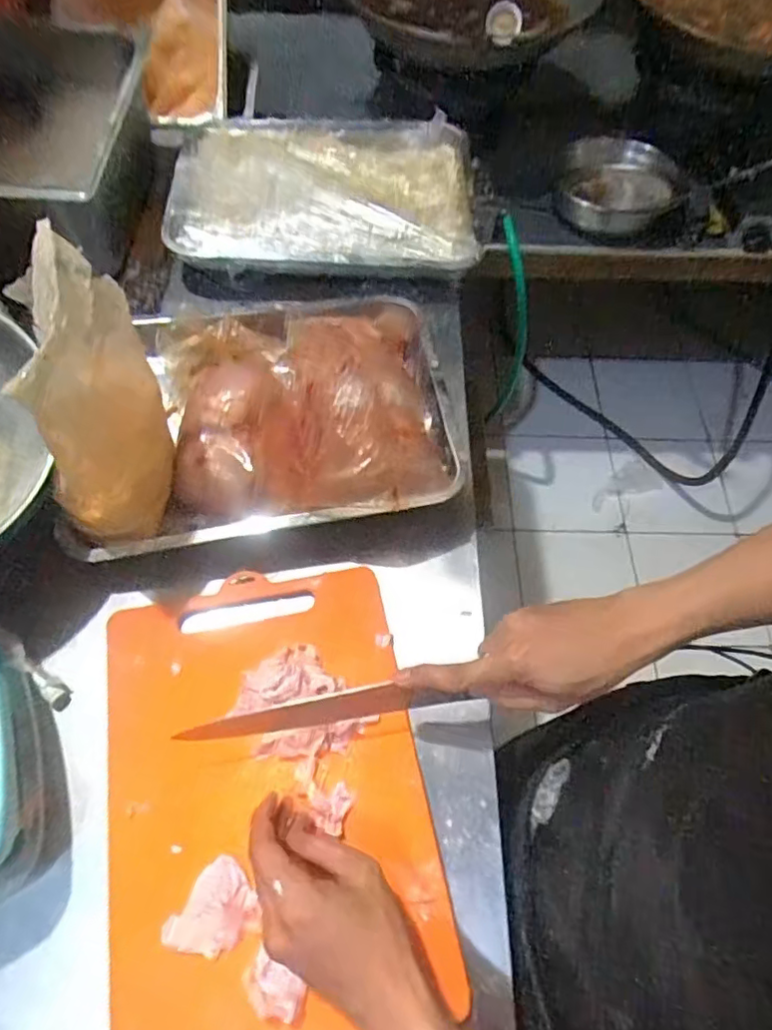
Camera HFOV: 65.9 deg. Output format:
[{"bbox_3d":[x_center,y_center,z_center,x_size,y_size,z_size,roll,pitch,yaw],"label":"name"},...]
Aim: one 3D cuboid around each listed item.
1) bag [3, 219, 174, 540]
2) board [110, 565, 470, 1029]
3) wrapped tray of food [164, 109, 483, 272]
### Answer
[{"bbox_3d":[-0.239,-0.093,0.495,0.075,0.206,0.154,-8,63,-7],"label":"bag"},{"bbox_3d":[-0.094,0.215,0.482,0.240,0.018,0.349,-10,64,-8],"label":"board"},{"bbox_3d":[-0.080,-0.426,0.773,0.382,0.044,0.280,2,63,-2],"label":"wrapped tray of food"}]

